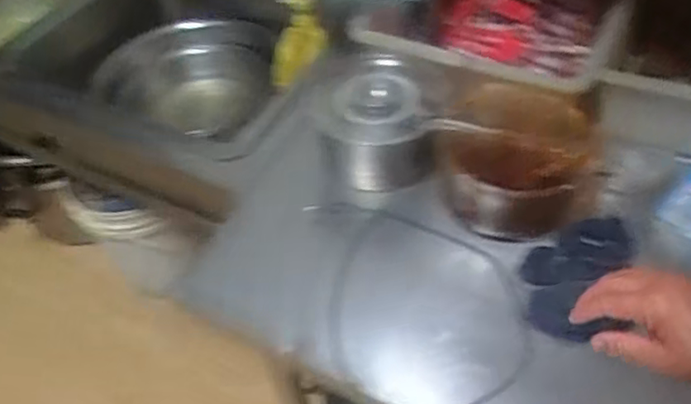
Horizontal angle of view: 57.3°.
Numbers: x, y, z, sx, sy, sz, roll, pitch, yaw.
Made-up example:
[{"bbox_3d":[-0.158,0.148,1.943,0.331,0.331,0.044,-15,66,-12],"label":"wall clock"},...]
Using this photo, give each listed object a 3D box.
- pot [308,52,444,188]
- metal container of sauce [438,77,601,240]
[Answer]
[{"bbox_3d":[0.041,-0.113,0.827,0.149,0.097,0.183,-6,49,1],"label":"pot"},{"bbox_3d":[0.201,-0.052,0.761,0.170,0.091,0.179,9,51,14],"label":"metal container of sauce"}]

